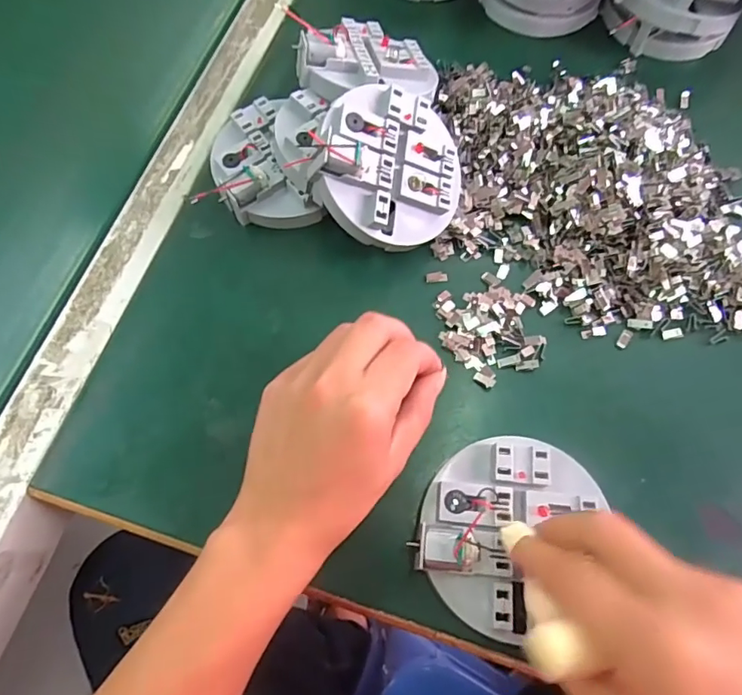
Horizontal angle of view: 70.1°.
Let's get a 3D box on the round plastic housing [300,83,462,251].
[{"bbox_3d":[0.015,-0.114,0.337,0.097,0.021,0.099,0,91,-27],"label":"round plastic housing"}]

